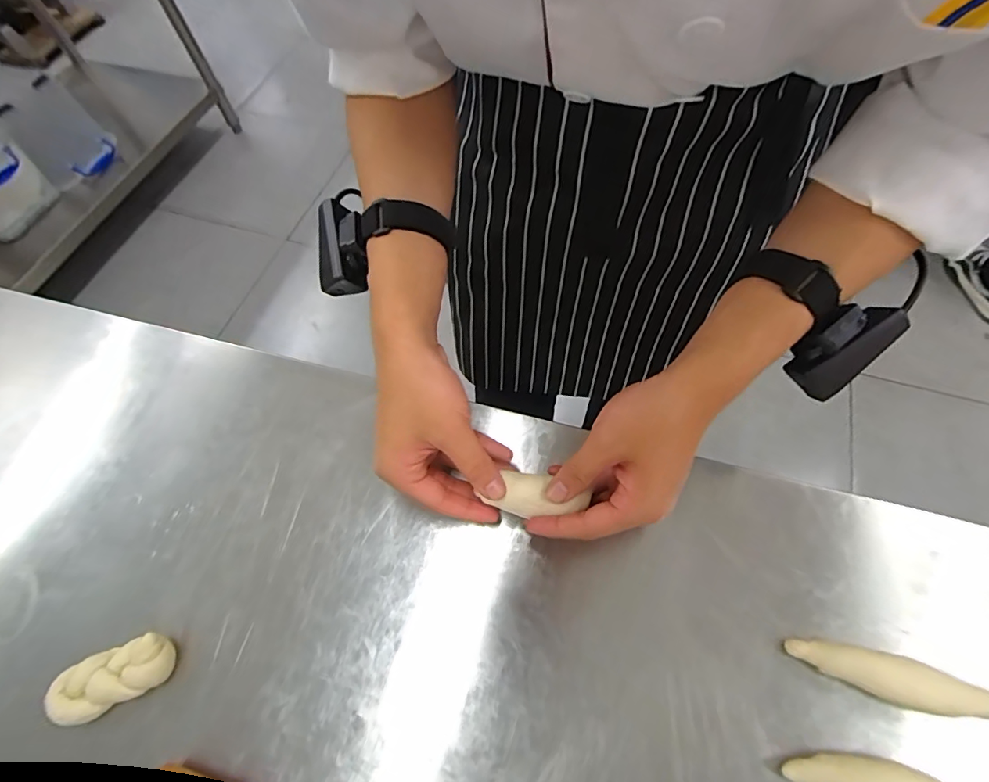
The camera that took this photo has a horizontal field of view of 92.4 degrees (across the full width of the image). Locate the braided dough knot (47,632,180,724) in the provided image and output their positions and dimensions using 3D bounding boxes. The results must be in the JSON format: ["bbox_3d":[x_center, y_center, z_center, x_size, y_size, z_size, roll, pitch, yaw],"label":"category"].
[{"bbox_3d":[-0.258,0.195,0.324,0.073,0.023,0.035,-26,65,-11],"label":"braided dough knot"}]

